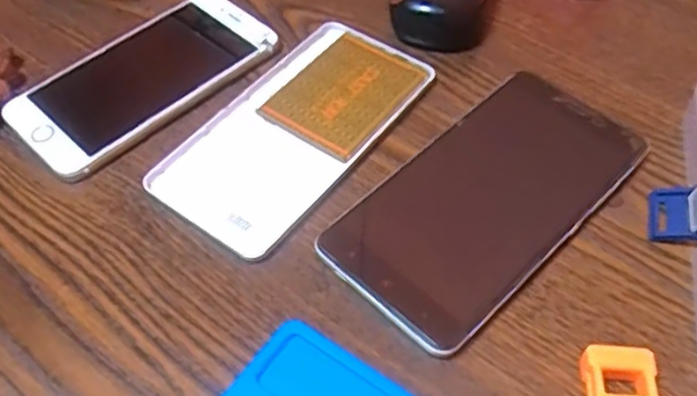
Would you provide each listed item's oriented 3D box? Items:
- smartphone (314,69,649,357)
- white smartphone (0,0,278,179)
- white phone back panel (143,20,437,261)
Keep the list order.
[{"bbox_3d":[0.062,0.000,0.313,0.147,0.011,0.074,-38,61,-25],"label":"smartphone"},{"bbox_3d":[-0.106,-0.064,0.364,0.132,0.011,0.068,-39,61,-25],"label":"white smartphone"},{"bbox_3d":[-0.025,-0.036,0.343,0.071,0.007,0.144,31,59,22],"label":"white phone back panel"}]

